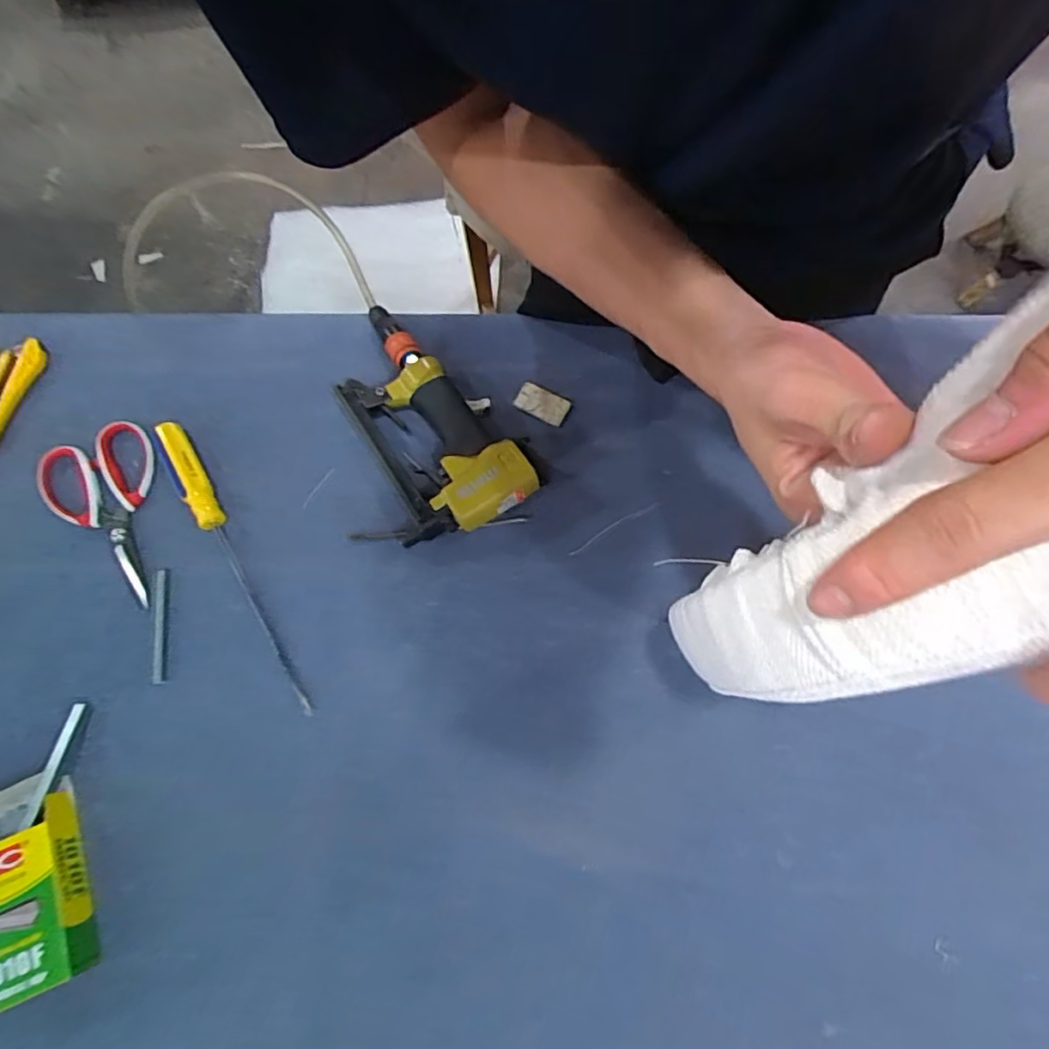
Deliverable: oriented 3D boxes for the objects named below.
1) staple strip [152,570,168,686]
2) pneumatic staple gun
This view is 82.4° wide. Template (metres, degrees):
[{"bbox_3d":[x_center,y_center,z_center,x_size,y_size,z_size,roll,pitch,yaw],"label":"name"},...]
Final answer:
[{"bbox_3d":[-0.328,0.090,0.539,0.011,0.005,0.105,-9,69,-4],"label":"staple strip"},{"bbox_3d":[-0.095,-0.114,0.572,0.138,0.044,0.263,-25,71,-9],"label":"pneumatic staple gun"}]

